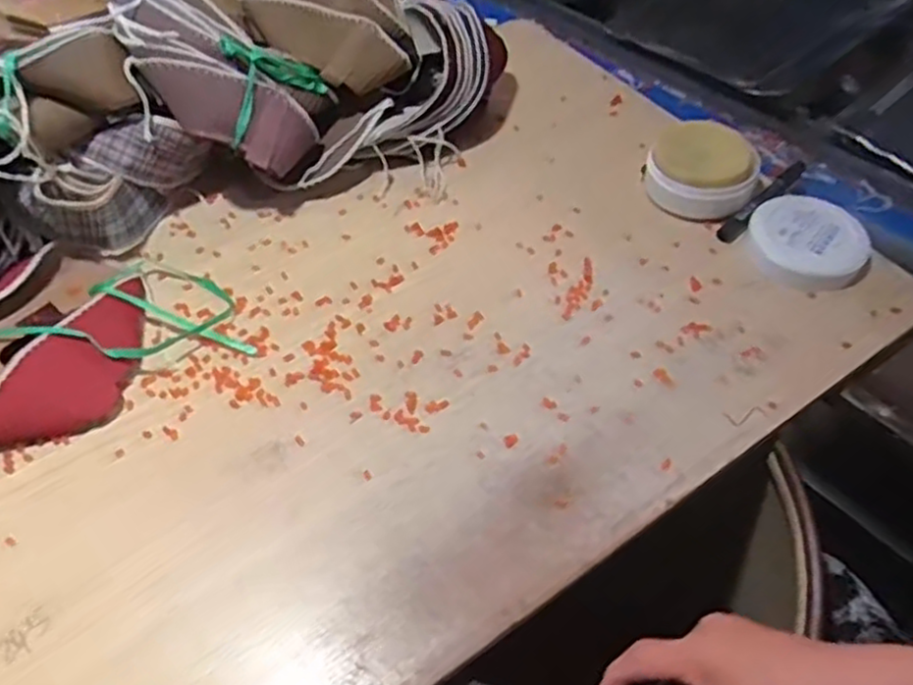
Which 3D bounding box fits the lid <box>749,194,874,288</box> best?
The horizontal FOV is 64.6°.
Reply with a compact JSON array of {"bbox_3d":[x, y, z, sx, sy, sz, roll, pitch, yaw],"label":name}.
[{"bbox_3d":[0.309,-0.091,0.630,0.099,0.025,0.094,-1,48,1],"label":"lid"}]

